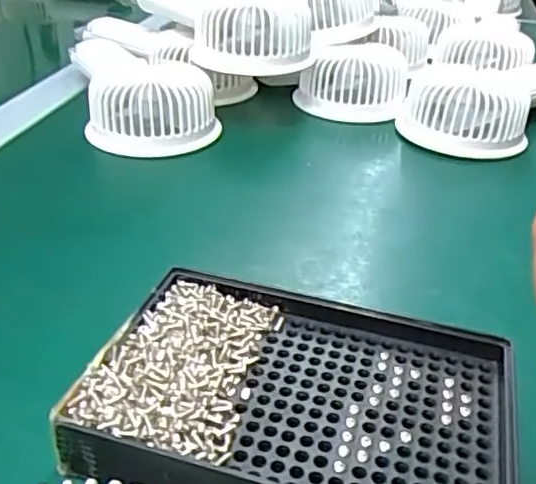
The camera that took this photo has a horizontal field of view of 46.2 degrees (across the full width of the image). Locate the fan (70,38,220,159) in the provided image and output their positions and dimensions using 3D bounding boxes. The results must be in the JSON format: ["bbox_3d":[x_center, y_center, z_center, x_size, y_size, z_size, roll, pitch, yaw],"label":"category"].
[{"bbox_3d":[-0.093,-0.114,0.457,0.086,0.043,0.165,-9,35,-18],"label":"fan"}]

